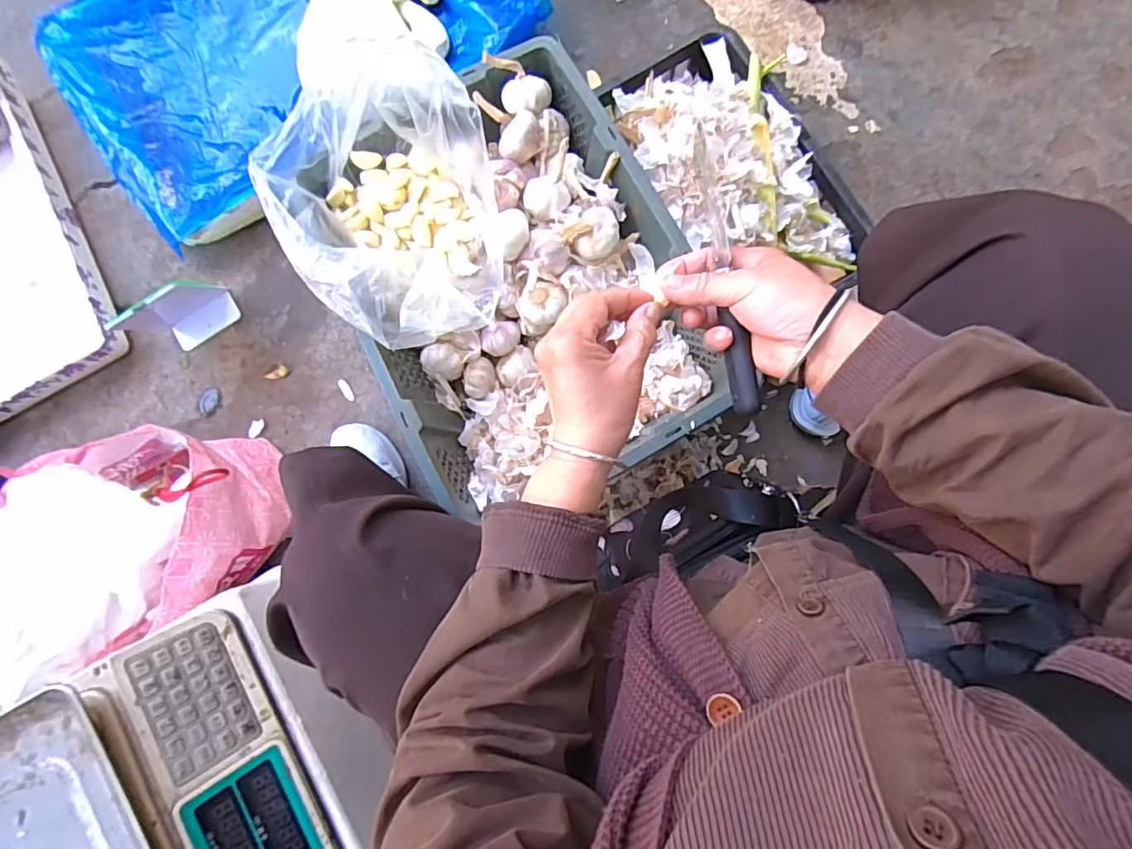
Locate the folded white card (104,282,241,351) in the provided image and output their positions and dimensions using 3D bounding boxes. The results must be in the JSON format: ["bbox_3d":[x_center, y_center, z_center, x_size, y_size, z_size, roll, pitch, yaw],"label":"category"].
[{"bbox_3d":[-0.595,-0.190,0.809,0.107,0.147,0.094,-33,83,0],"label":"folded white card"}]

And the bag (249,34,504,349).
[{"bbox_3d":[-0.184,-0.216,0.553,0.219,0.133,0.270,-5,83,3],"label":"bag"}]

